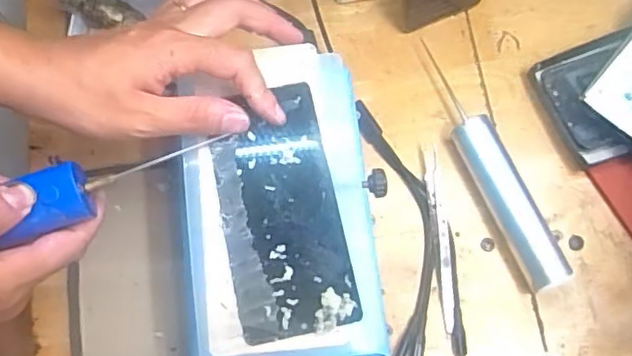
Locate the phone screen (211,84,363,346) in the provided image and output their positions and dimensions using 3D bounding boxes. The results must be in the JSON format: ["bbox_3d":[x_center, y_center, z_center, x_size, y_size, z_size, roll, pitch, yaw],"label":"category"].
[{"bbox_3d":[-0.022,0.019,0.357,0.068,0.008,0.146,-12,75,-2],"label":"phone screen"}]

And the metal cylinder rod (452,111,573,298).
[{"bbox_3d":[0.154,0.020,0.482,0.033,0.033,0.142,-24,76,-5],"label":"metal cylinder rod"}]

